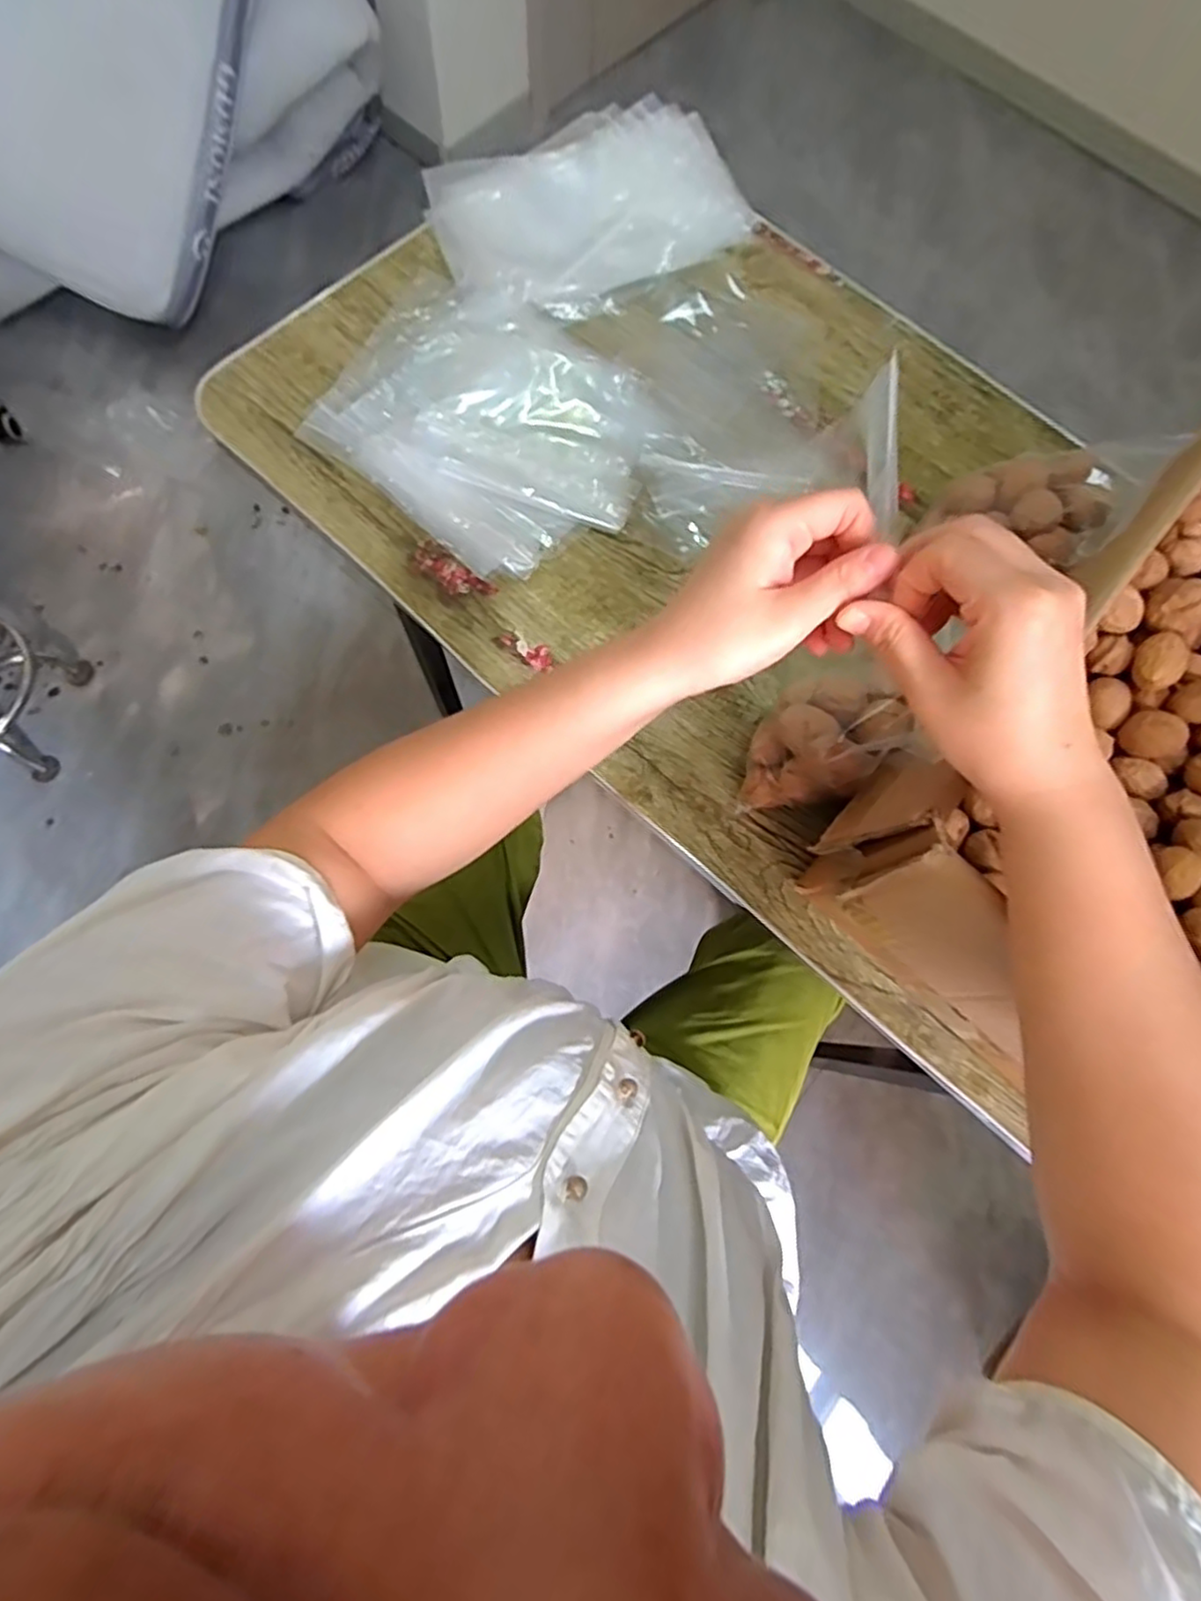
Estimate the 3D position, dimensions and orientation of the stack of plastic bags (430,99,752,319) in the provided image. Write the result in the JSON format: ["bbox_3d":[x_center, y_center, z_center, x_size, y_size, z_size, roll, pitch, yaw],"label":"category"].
[{"bbox_3d":[-0.009,-0.553,0.649,0.279,0.021,0.184,-24,77,-10],"label":"stack of plastic bags"}]

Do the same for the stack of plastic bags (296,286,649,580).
[{"bbox_3d":[-0.092,-0.326,0.585,0.267,0.034,0.229,38,75,7],"label":"stack of plastic bags"}]

